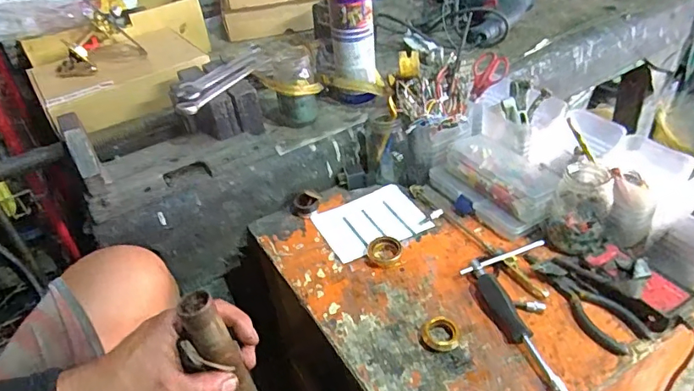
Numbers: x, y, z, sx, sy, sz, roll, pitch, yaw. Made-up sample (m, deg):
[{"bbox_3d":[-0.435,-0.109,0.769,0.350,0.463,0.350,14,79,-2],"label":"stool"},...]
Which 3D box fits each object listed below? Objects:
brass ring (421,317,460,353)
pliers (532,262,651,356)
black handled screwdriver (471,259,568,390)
[{"bbox_3d":[0.100,0.149,0.519,0.038,0.014,0.036,-4,38,3],"label":"brass ring"},{"bbox_3d":[0.260,0.118,0.537,0.047,0.017,0.129,-23,41,-20],"label":"pliers"},{"bbox_3d":[0.177,0.138,0.511,0.023,0.022,0.179,-14,38,-9],"label":"black handled screwdriver"}]

